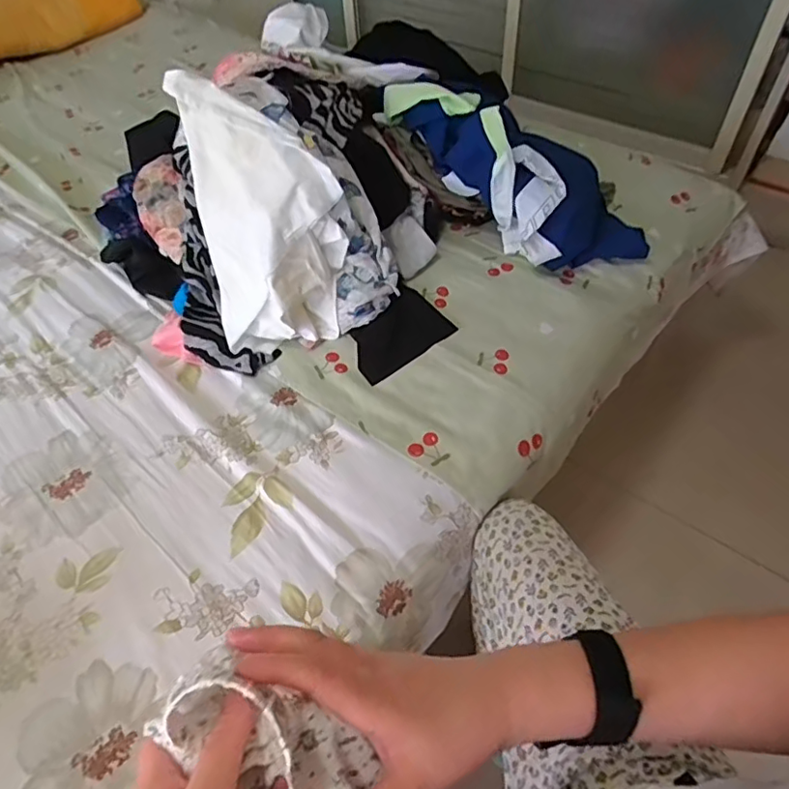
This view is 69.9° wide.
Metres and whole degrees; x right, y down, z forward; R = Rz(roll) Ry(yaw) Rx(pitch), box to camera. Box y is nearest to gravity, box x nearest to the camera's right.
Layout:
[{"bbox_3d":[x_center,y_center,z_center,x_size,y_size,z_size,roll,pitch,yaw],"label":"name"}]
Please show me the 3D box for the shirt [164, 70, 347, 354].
[{"bbox_3d":[-0.174,-0.246,0.788,0.184,0.272,0.245,-11,52,-6],"label":"shirt"}]

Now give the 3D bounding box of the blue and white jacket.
[{"bbox_3d":[0.187,-0.337,0.880,0.466,0.136,0.193,34,57,-5],"label":"blue and white jacket"}]

